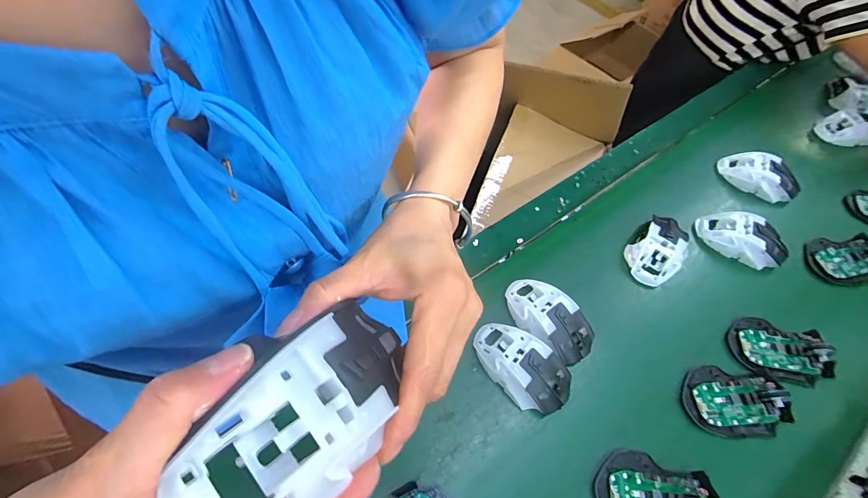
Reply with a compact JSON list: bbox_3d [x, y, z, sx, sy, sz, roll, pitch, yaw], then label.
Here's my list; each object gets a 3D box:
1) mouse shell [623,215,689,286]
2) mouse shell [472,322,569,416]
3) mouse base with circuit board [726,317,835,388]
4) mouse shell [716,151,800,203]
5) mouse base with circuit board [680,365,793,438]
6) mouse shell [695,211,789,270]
[{"bbox_3d":[0.306,-0.002,0.511,0.067,0.042,0.112,32,62,15],"label":"mouse shell"},{"bbox_3d":[0.099,0.133,0.418,0.110,0.039,0.063,38,64,18],"label":"mouse shell"},{"bbox_3d":[0.414,0.120,0.446,0.101,0.020,0.069,17,60,7],"label":"mouse base with circuit board"},{"bbox_3d":[0.509,-0.113,0.587,0.060,0.049,0.112,-38,68,-23],"label":"mouse shell"},{"bbox_3d":[0.337,0.167,0.414,0.109,0.019,0.071,4,59,0],"label":"mouse base with circuit board"},{"bbox_3d":[0.433,-0.016,0.525,0.112,0.040,0.061,28,62,14],"label":"mouse shell"}]

